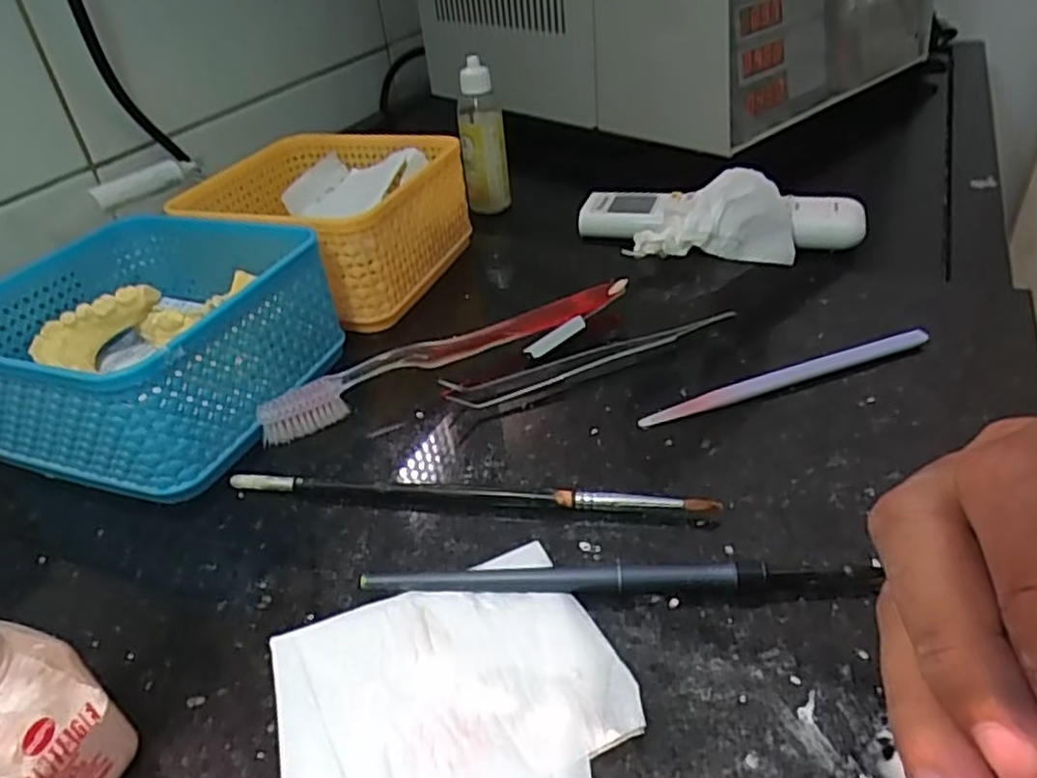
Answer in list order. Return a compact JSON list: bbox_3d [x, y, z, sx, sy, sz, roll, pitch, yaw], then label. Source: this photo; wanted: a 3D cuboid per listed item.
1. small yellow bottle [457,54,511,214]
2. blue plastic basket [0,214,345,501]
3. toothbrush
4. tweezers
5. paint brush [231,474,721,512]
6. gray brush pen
[{"bbox_3d":[-0.026,-0.185,0.533,0.032,0.109,0.041,-5,35,1],"label":"small yellow bottle"},{"bbox_3d":[-0.167,-0.022,0.334,0.131,0.063,0.130,7,37,18],"label":"blue plastic basket"},{"bbox_3d":[-0.032,-0.018,0.342,0.181,0.021,0.017,-20,38,-19],"label":"toothbrush"},{"bbox_3d":[0.034,-0.014,0.336,0.138,0.011,0.019,-14,36,-11],"label":"tweezers"},{"bbox_3d":[-0.022,0.038,0.275,0.184,0.008,0.008,2,36,11],"label":"paint brush"},{"bbox_3d":[0.029,0.061,0.234,0.158,0.009,0.007,-2,35,5],"label":"gray brush pen"}]

